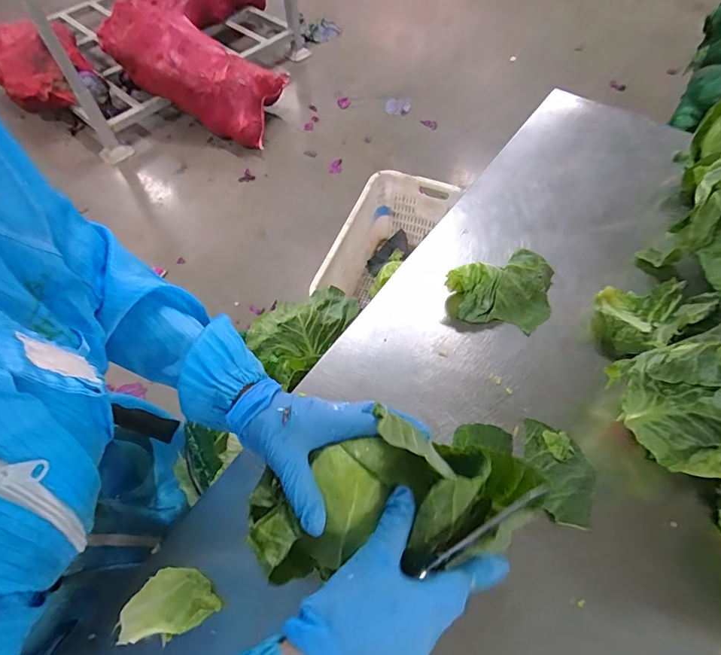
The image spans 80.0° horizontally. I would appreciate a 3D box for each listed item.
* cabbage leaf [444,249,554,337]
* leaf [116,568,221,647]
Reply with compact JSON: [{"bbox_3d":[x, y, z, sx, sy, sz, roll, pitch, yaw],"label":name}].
[{"bbox_3d":[0.194,-0.044,0.555,0.149,0.052,0.093,-20,61,-11],"label":"cabbage leaf"},{"bbox_3d":[-0.179,0.256,0.397,0.081,0.012,0.055,-27,62,-14],"label":"leaf"}]

